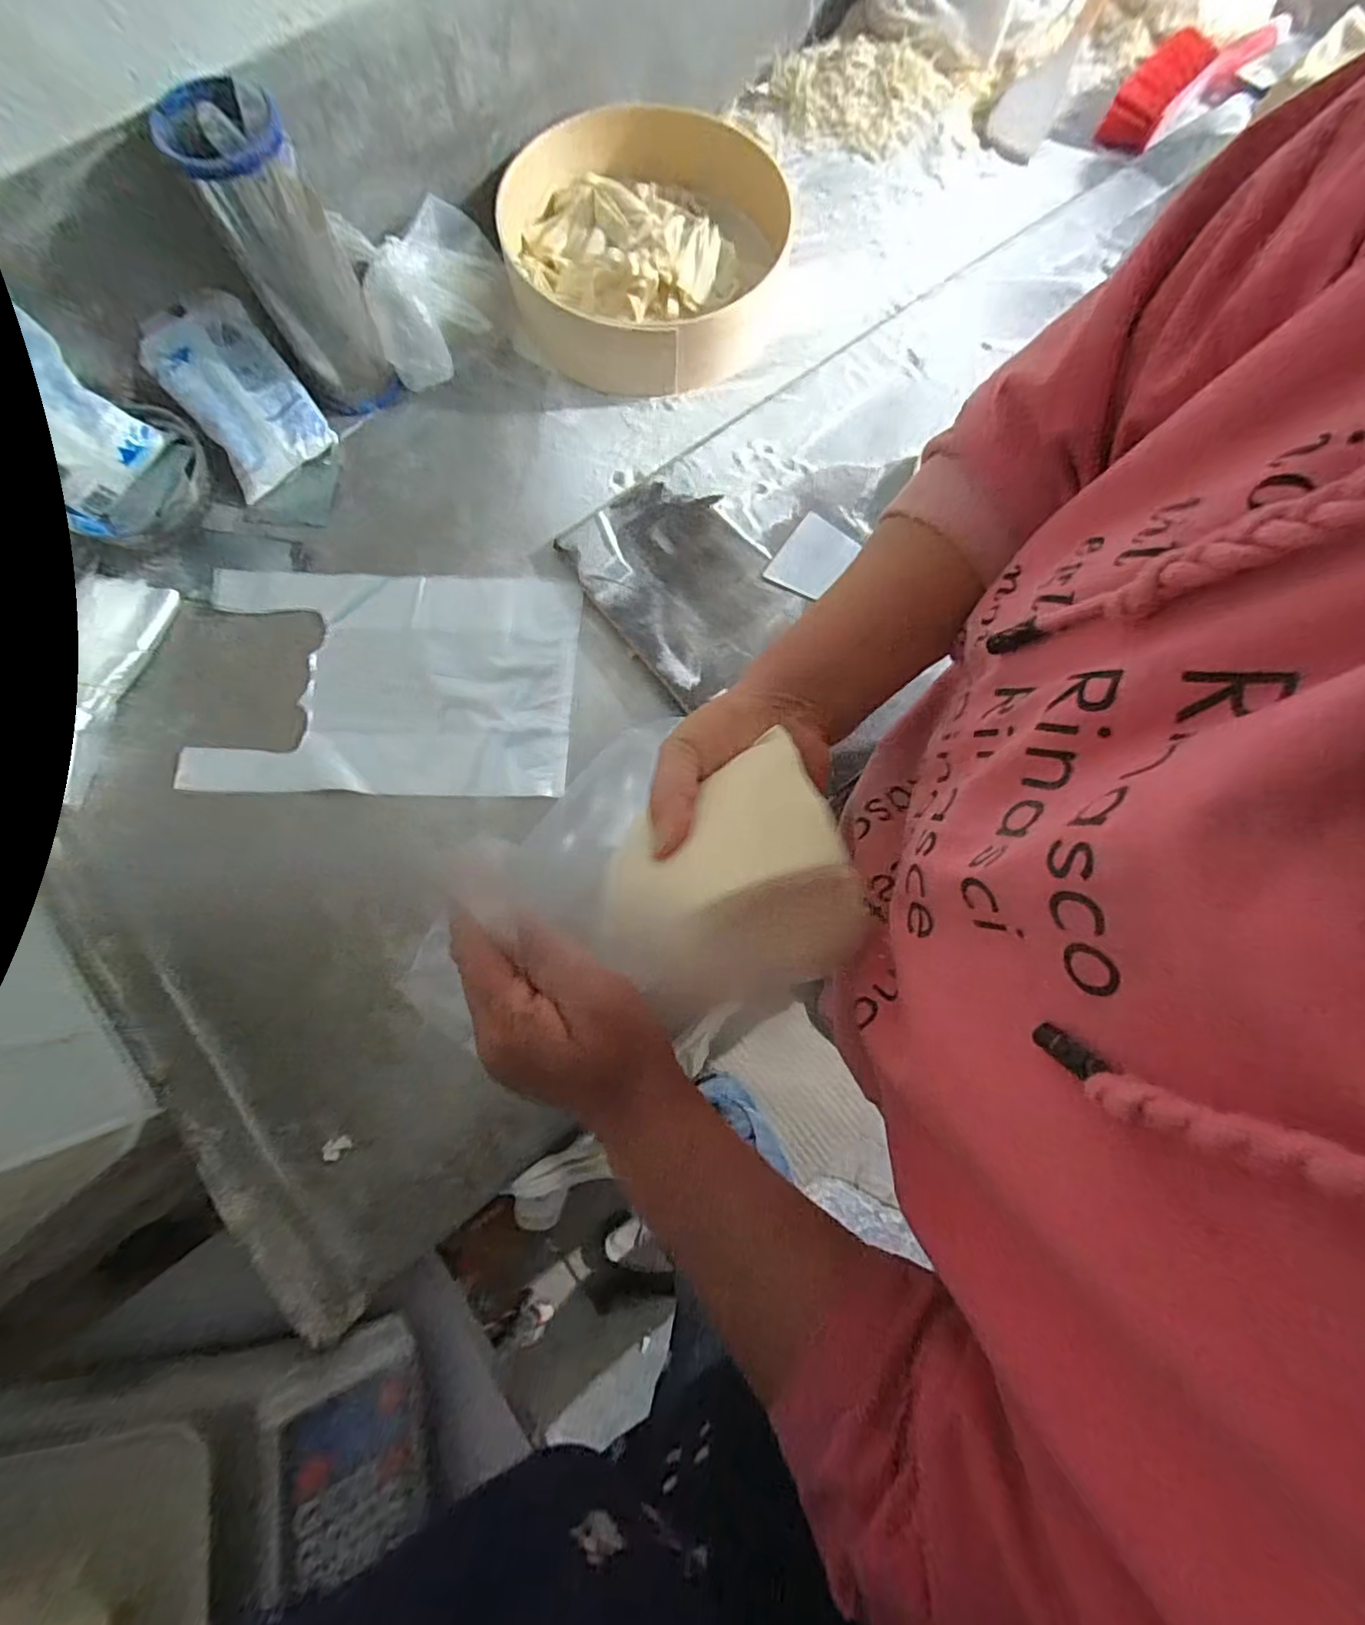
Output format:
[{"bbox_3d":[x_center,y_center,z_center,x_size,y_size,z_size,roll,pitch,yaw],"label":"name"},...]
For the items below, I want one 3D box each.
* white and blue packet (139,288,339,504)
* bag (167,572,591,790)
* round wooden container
[{"bbox_3d":[-0.424,-0.400,0.574,0.106,0.020,0.142,-32,111,-4],"label":"white and blue packet"},{"bbox_3d":[-0.269,-0.121,0.549,0.332,0.011,0.211,2,77,2],"label":"bag"},{"bbox_3d":[-0.044,-0.580,0.622,0.285,0.093,0.280,0,77,2],"label":"round wooden container"}]

